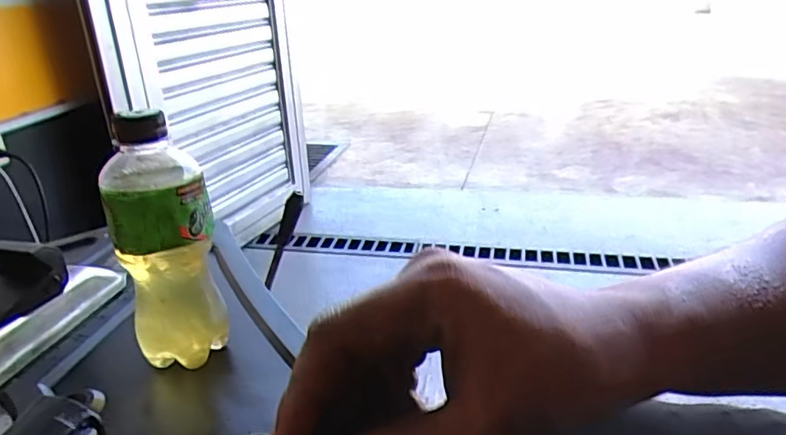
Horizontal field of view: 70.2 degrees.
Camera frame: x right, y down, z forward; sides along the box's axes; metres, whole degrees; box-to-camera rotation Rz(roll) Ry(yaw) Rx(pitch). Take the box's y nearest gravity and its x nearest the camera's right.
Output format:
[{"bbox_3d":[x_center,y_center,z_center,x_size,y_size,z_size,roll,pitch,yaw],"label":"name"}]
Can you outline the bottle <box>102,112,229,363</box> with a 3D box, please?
[{"bbox_3d":[-0.144,0.020,0.359,0.056,0.169,0.053,-12,25,-20],"label":"bottle"}]

